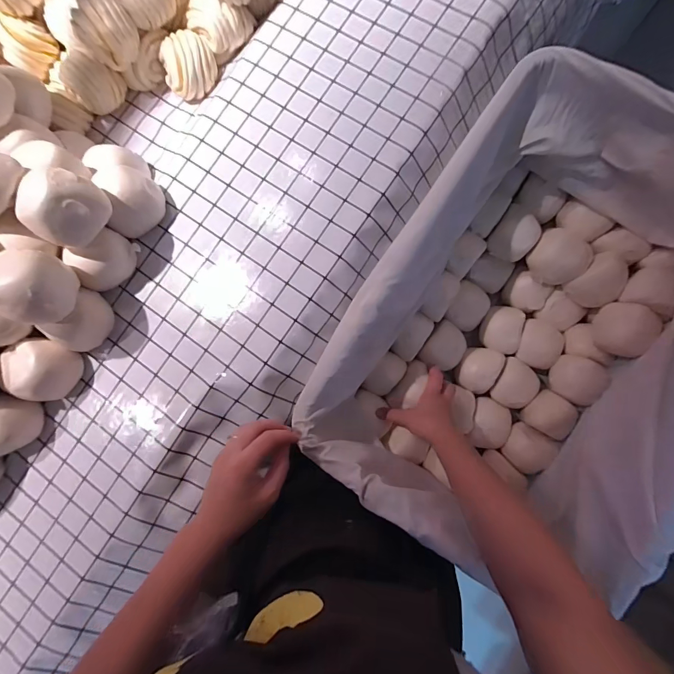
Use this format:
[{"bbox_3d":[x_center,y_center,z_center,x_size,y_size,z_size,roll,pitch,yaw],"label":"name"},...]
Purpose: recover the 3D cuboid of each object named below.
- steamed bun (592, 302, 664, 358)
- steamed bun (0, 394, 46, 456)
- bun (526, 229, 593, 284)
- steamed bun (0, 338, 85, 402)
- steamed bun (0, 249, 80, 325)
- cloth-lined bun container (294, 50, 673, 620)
[{"bbox_3d":[0.455,-0.010,0.607,0.076,0.059,0.076,-1,84,7],"label":"steamed bun"},{"bbox_3d":[-0.452,0.121,0.528,0.080,0.069,0.057,-44,82,2],"label":"steamed bun"},{"bbox_3d":[0.371,-0.136,0.629,0.086,0.055,0.086,-1,84,7],"label":"bun"},{"bbox_3d":[-0.409,0.047,0.539,0.077,0.067,0.082,-2,84,7],"label":"steamed bun"},{"bbox_3d":[-0.379,-0.062,0.467,0.075,0.073,0.088,1,84,7],"label":"steamed bun"},{"bbox_3d":[0.276,-0.014,0.576,0.428,0.280,0.597,30,90,8],"label":"cloth-lined bun container"}]

